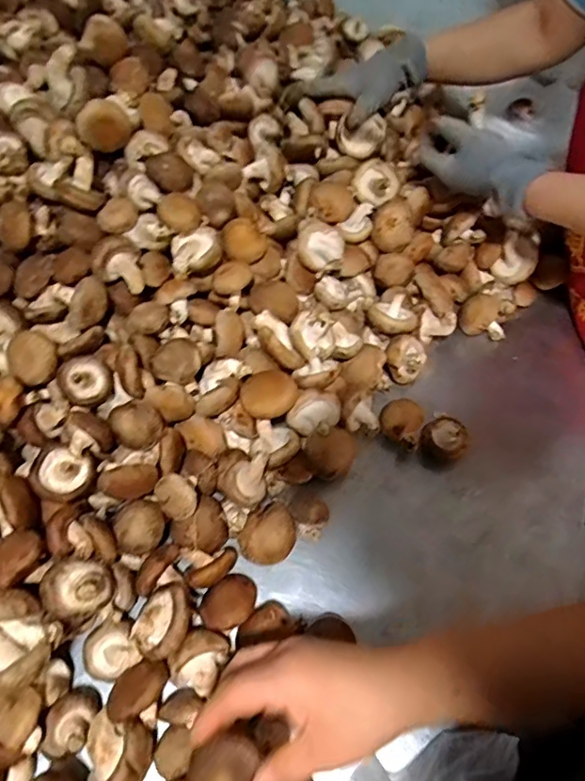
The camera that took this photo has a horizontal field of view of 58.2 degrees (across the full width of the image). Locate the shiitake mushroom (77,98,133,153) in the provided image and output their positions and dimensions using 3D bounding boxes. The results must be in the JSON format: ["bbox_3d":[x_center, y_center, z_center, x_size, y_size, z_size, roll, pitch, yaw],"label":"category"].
[{"bbox_3d":[-0.195,-0.273,0.542,0.049,0.048,0.016,-45,48,20],"label":"shiitake mushroom"}]

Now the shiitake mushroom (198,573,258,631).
[{"bbox_3d":[-0.051,0.178,0.438,0.039,0.035,0.050,40,63,19],"label":"shiitake mushroom"}]

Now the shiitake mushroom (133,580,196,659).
[{"bbox_3d":[-0.097,0.174,0.405,0.041,0.024,0.057,7,57,0],"label":"shiitake mushroom"}]

